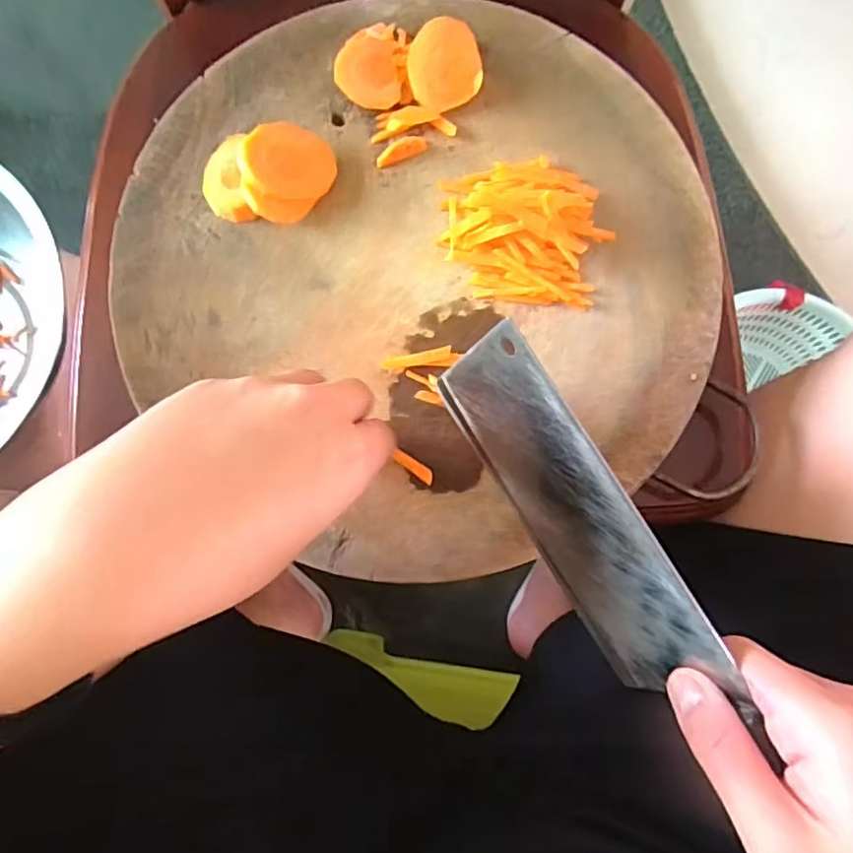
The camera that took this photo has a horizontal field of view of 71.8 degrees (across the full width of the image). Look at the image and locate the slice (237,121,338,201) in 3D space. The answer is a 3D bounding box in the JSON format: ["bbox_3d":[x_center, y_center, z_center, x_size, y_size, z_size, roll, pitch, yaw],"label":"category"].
[{"bbox_3d":[-0.077,-0.146,0.327,0.047,0.008,0.044,0,91,-19],"label":"slice"}]

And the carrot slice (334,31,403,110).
[{"bbox_3d":[-0.035,-0.206,0.343,0.035,0.005,0.042,-13,100,-5],"label":"carrot slice"}]

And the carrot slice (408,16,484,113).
[{"bbox_3d":[0.010,-0.206,0.336,0.041,0.004,0.044,0,115,1],"label":"carrot slice"}]

